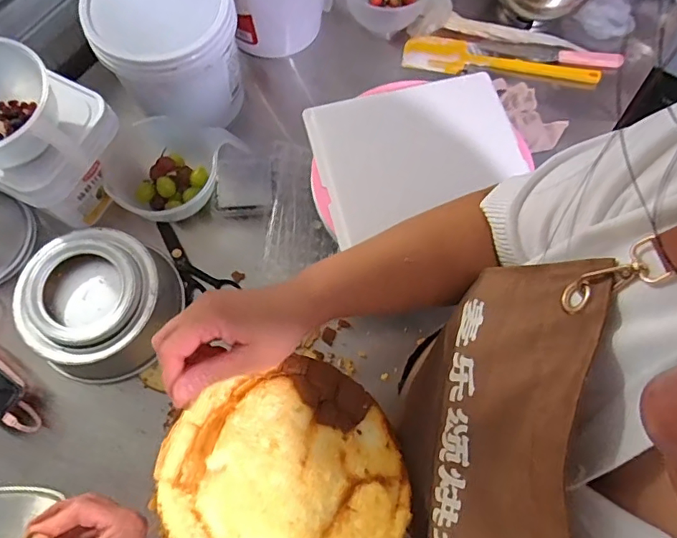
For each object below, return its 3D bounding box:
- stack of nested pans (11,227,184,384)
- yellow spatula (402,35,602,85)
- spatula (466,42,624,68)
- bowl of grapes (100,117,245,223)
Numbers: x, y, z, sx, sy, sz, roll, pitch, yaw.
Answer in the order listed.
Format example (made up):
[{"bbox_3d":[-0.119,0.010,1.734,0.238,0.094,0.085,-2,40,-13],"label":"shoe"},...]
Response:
[{"bbox_3d":[-0.323,0.043,0.670,0.167,0.097,0.193,26,74,8],"label":"stack of nested pans"},{"bbox_3d":[0.280,-0.357,0.855,0.333,0.027,0.061,5,72,1],"label":"yellow spatula"},{"bbox_3d":[0.362,-0.374,0.865,0.268,0.011,0.036,5,72,1],"label":"spatula"},{"bbox_3d":[-0.239,-0.137,0.722,0.167,0.075,0.159,0,72,0],"label":"bowl of grapes"}]

